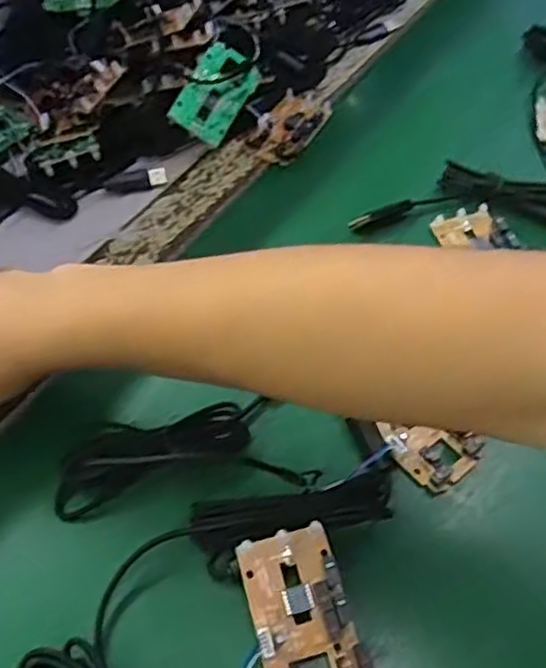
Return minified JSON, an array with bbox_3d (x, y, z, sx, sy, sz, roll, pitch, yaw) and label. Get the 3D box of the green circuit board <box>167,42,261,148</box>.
[{"bbox_3d":[-0.044,-0.186,0.531,0.046,0.008,0.077,30,75,-10],"label":"green circuit board"}]

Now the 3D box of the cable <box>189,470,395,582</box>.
[{"bbox_3d":[0.013,0.093,0.349,0.107,0.037,0.035,-9,52,-9],"label":"cable"}]

